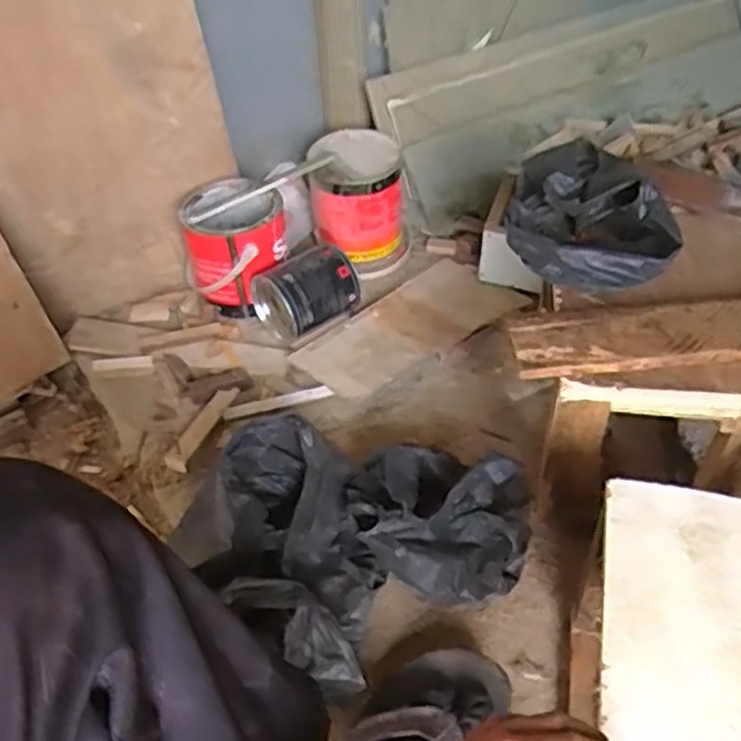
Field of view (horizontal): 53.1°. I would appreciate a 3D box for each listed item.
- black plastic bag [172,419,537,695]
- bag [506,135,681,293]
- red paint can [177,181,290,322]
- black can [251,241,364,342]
[{"bbox_3d":[-0.026,0.162,0.789,0.302,0.109,0.273,33,54,31],"label":"black plastic bag"},{"bbox_3d":[0.240,-0.169,0.838,0.146,0.090,0.195,-19,46,-17],"label":"bag"},{"bbox_3d":[-0.206,-0.188,1.140,0.147,0.142,0.159,-2,44,1],"label":"red paint can"},{"bbox_3d":[-0.091,-0.123,1.098,0.139,0.092,0.095,-26,48,-22],"label":"black can"}]

